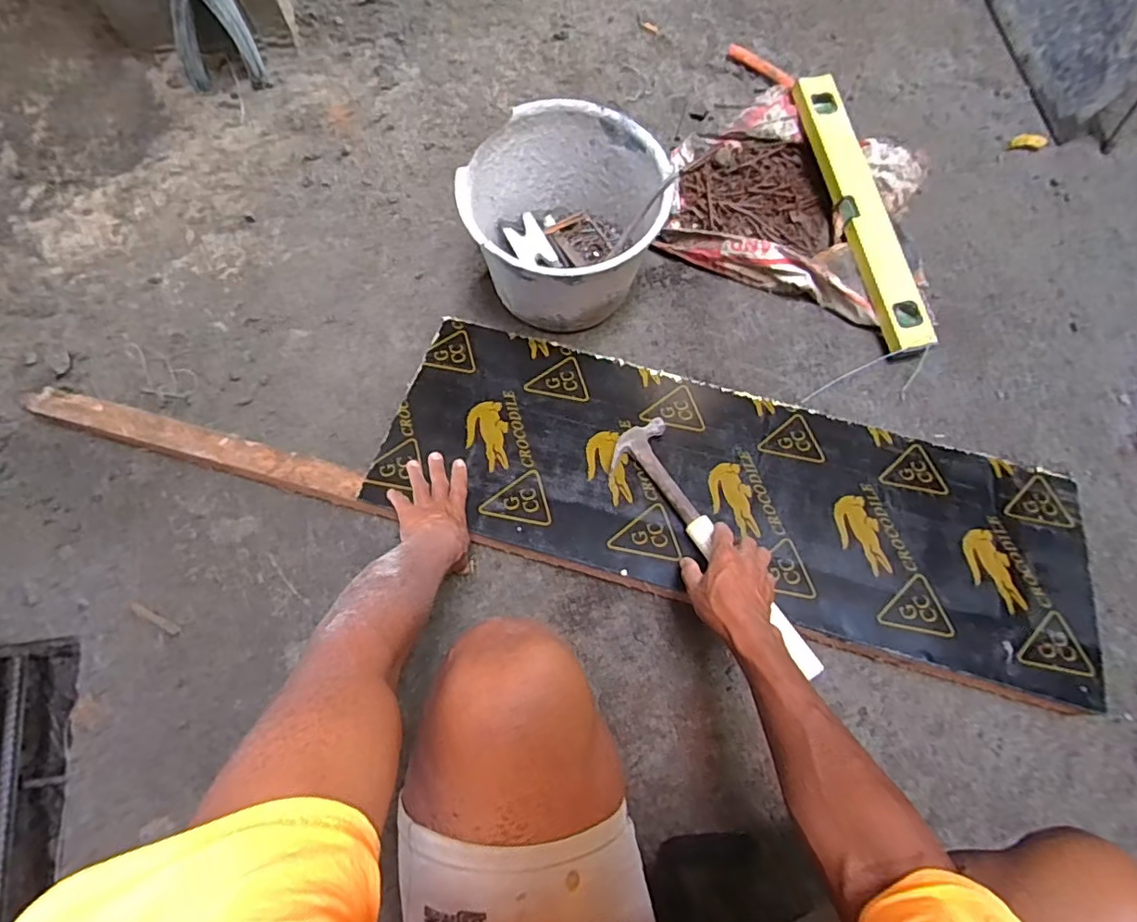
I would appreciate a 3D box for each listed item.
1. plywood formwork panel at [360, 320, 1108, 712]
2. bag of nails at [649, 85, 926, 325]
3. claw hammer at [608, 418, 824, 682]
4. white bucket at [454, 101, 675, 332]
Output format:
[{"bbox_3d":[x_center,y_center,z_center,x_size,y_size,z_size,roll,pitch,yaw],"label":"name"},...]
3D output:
[{"bbox_3d":[0.219,0.036,0.782,0.927,0.013,0.318,15,63,4],"label":"plywood formwork panel"},{"bbox_3d":[0.380,-0.427,0.931,0.438,0.084,0.336,23,74,5],"label":"bag of nails"},{"bbox_3d":[0.177,0.100,0.715,0.100,0.021,0.368,-31,65,-10],"label":"claw hammer"},{"bbox_3d":[-0.010,-0.328,0.830,0.247,0.197,0.259,0,73,-1],"label":"white bucket"}]

